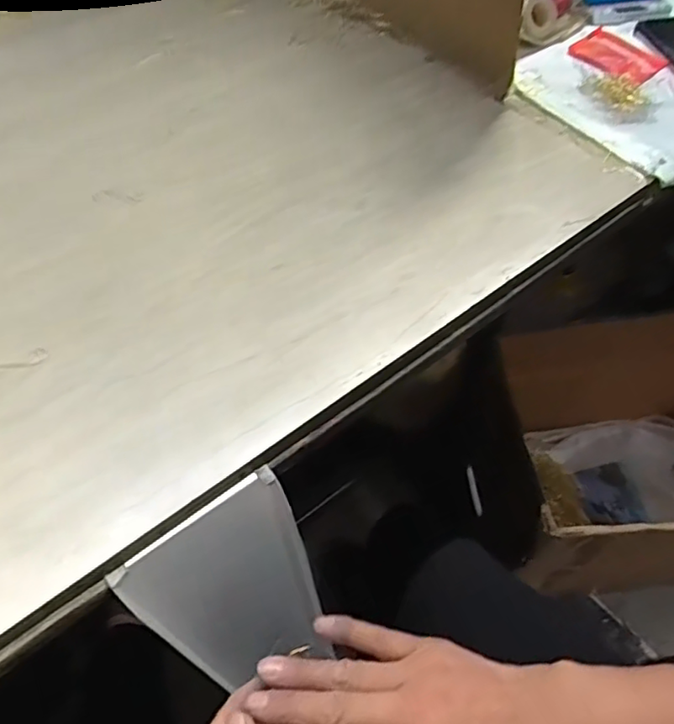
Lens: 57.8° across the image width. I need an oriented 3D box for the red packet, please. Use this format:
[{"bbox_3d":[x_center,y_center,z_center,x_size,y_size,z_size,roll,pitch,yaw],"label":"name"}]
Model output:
[{"bbox_3d":[0.306,-0.336,0.668,0.072,0.007,0.092,-34,63,-21],"label":"red packet"}]

